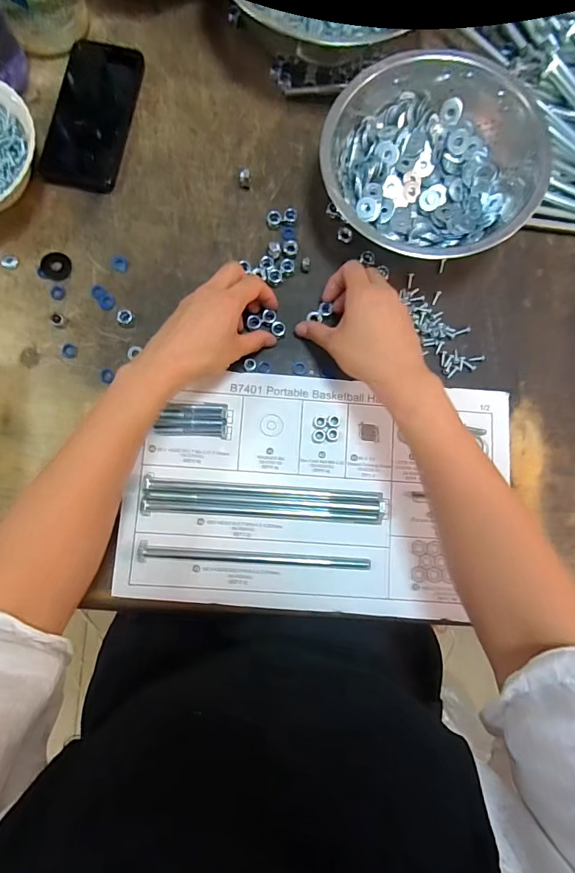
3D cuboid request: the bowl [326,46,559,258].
[{"bbox_3d":[0.139,-0.274,0.426,0.206,0.082,0.184,16,82,-1],"label":"bowl"}]

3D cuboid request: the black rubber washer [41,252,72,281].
[{"bbox_3d":[-0.239,-0.176,0.437,0.028,0.004,0.031,-38,86,-7],"label":"black rubber washer"}]

